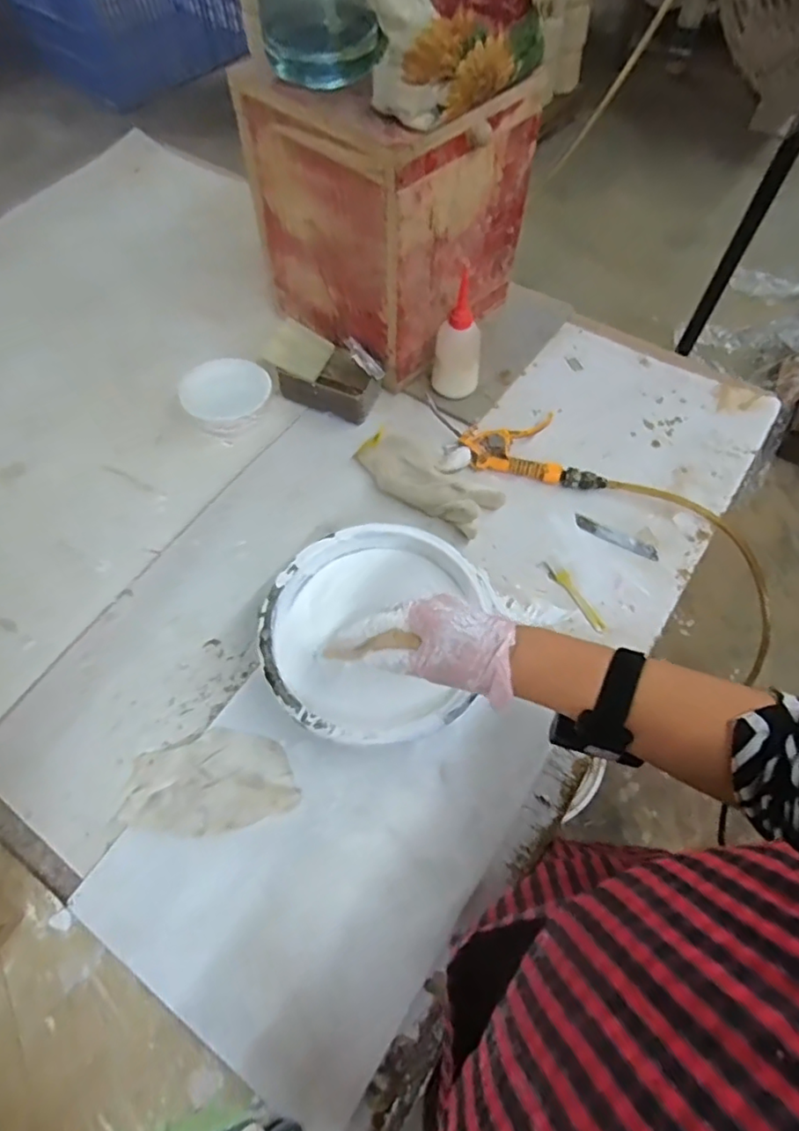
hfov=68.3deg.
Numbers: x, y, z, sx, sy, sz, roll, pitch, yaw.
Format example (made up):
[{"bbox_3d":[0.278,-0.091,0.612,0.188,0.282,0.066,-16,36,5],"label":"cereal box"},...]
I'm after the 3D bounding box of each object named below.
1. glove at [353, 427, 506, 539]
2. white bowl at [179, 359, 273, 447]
[{"bbox_3d":[0.031,-0.113,0.734,0.193,0.044,0.082,31,67,17],"label":"glove"},{"bbox_3d":[-0.225,-0.222,0.779,0.095,0.053,0.110,34,68,18],"label":"white bowl"}]

